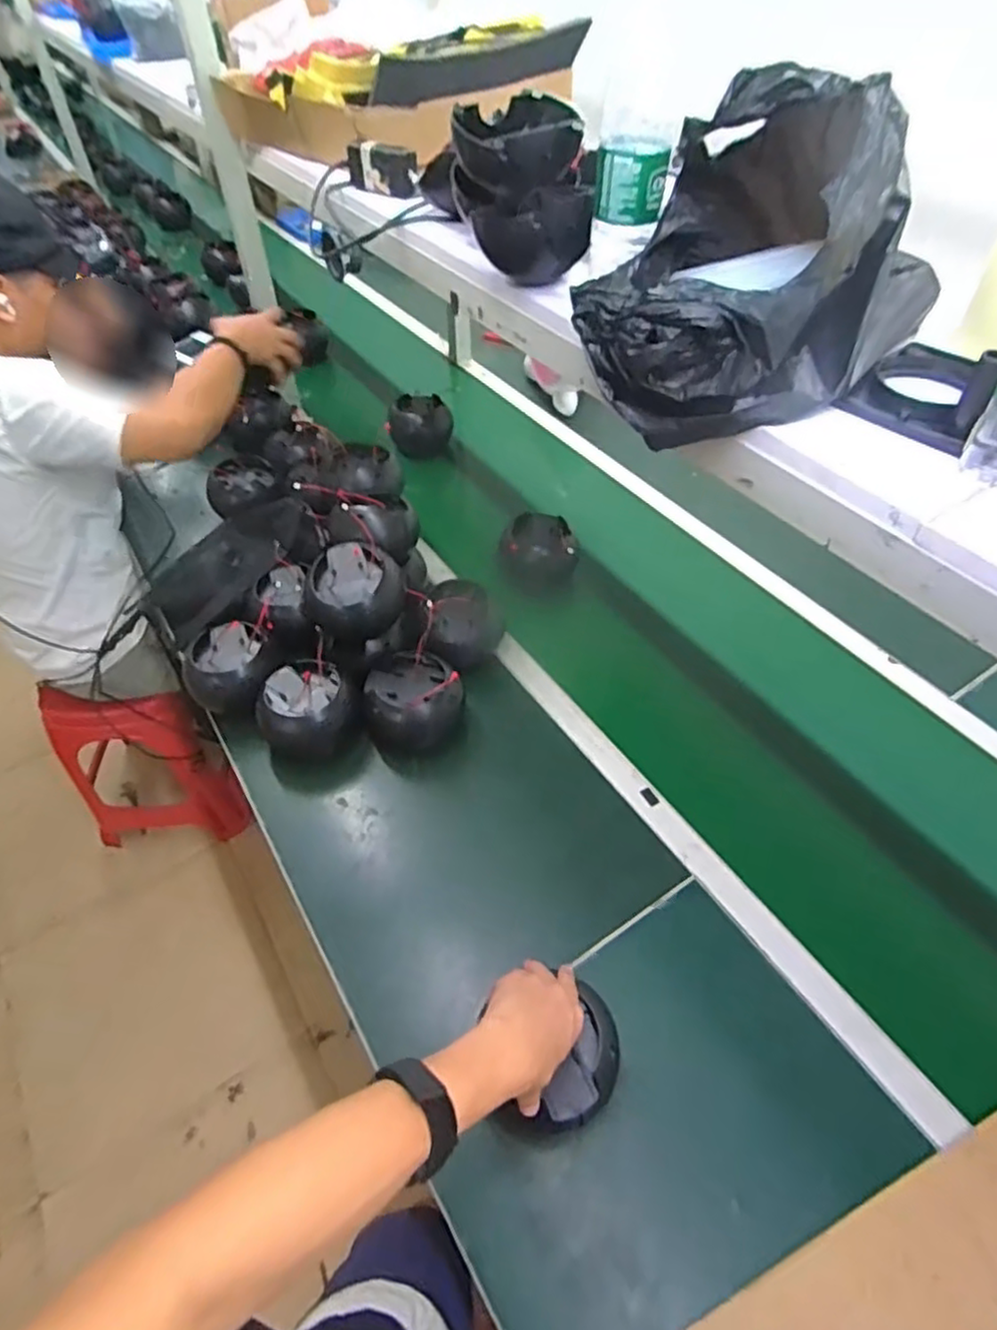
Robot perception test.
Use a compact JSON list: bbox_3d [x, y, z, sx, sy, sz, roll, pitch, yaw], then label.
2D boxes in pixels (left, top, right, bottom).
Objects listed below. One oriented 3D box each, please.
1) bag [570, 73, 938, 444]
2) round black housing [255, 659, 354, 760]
[{"bbox_3d":[0.225,-0.342,0.553,0.222,0.181,0.358,29,55,23],"label":"bag"},{"bbox_3d":[-0.253,0.062,0.913,0.119,0.083,0.102,12,50,10],"label":"round black housing"}]

